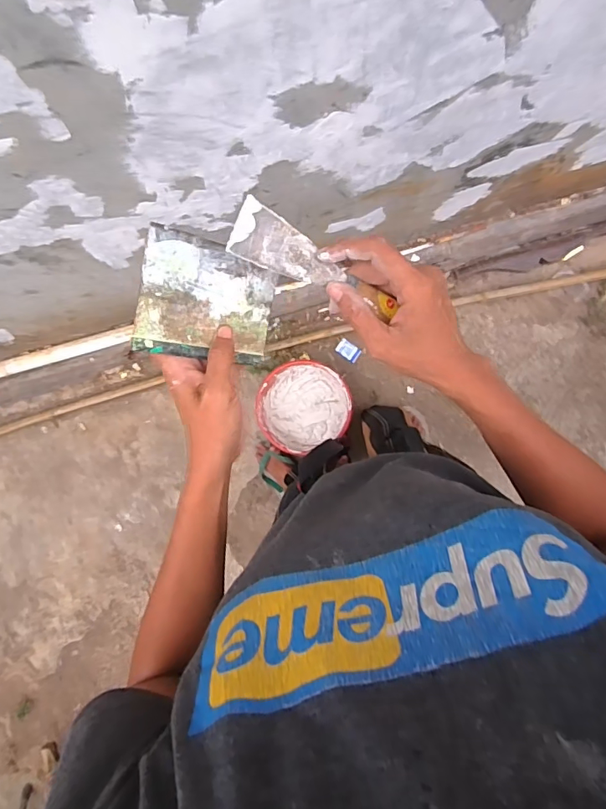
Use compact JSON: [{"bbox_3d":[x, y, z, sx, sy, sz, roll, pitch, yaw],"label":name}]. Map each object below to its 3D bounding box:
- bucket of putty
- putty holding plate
[{"bbox_3d":[0.001,0.001,1.363,0.253,0.089,0.245,0,92,6],"label":"bucket of putty"},{"bbox_3d":[-0.071,-0.080,0.375,0.004,0.116,0.086,22,104,45],"label":"putty holding plate"}]

